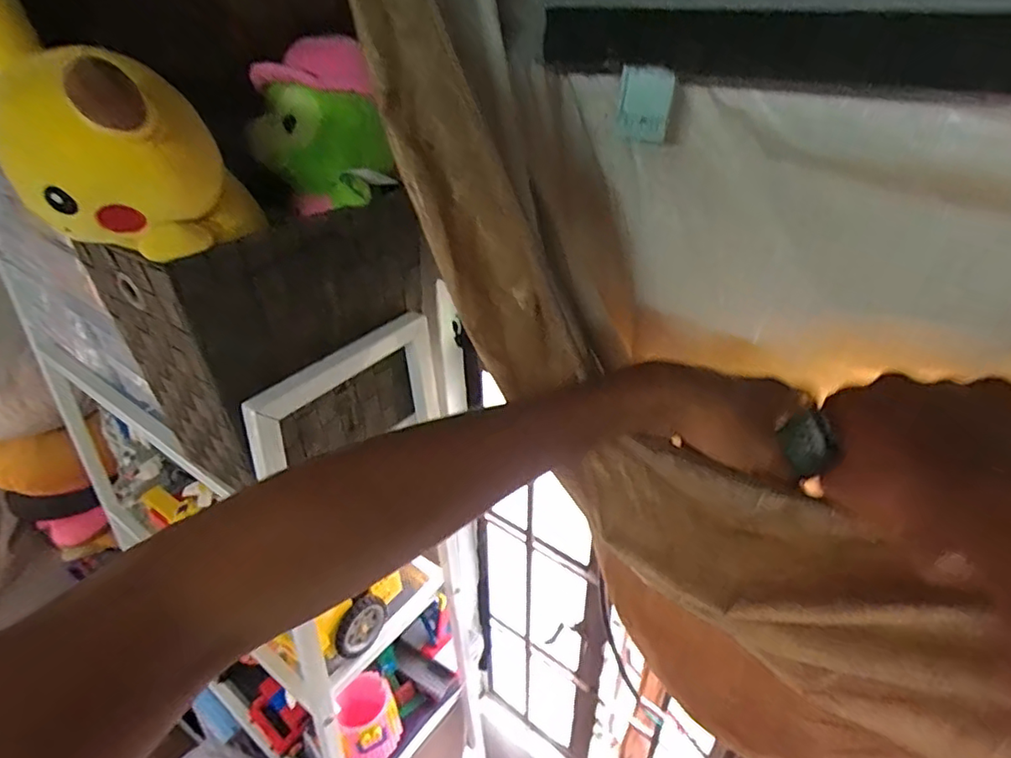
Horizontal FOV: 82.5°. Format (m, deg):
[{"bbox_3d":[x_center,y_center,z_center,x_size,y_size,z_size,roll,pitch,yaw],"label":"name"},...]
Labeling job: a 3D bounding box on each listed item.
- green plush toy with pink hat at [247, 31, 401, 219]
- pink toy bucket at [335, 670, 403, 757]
[{"bbox_3d":[-0.167,-0.215,0.513,0.090,0.114,0.098,-28,43,-33],"label":"green plush toy with pink hat"},{"bbox_3d":[-0.219,0.541,0.922,0.089,0.124,0.097,0,35,0],"label":"pink toy bucket"}]

